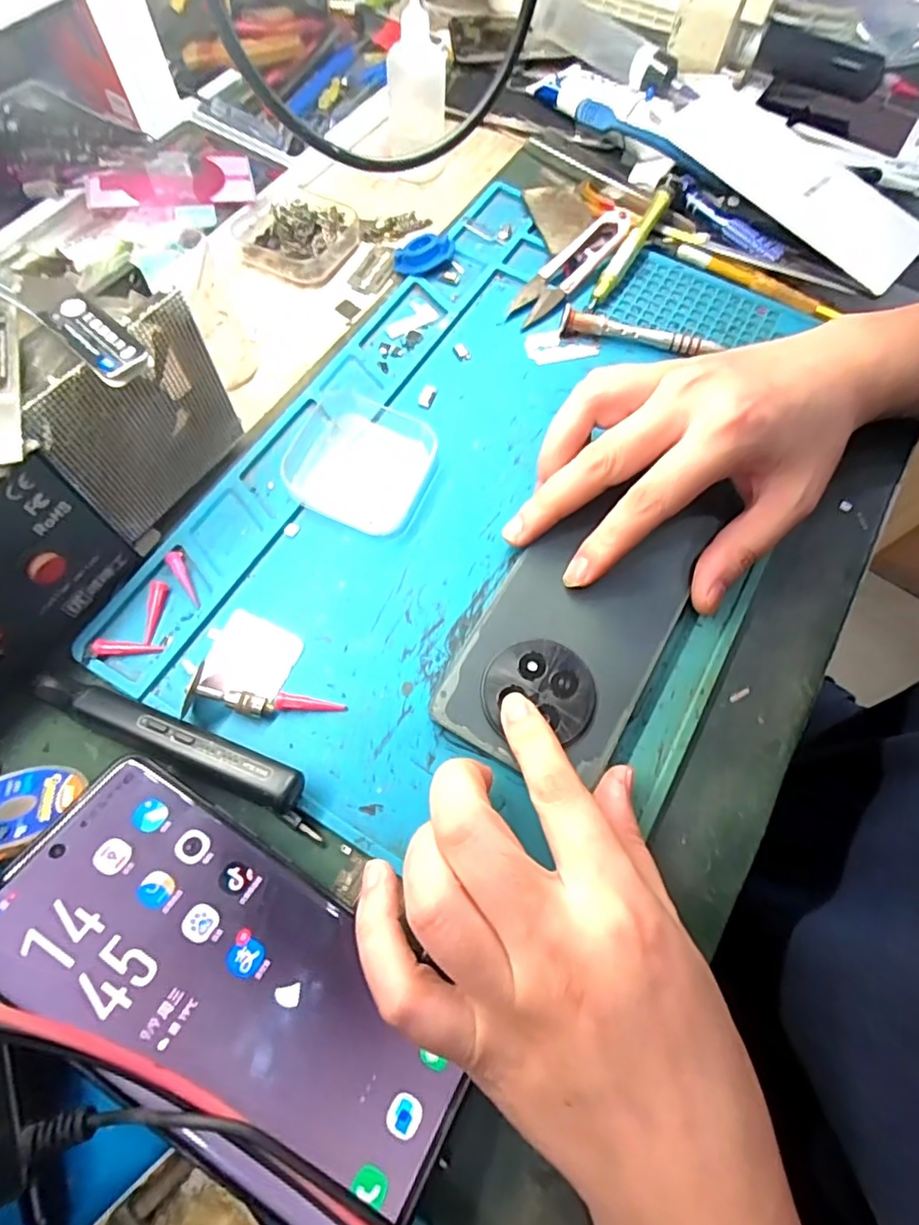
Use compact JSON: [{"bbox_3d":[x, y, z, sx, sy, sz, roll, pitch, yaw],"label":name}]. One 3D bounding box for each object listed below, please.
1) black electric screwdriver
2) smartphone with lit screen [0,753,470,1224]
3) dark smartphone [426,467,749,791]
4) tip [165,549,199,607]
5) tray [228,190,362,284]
[{"bbox_3d":[-0.116,0.050,0.229,0.116,0.018,0.016,21,69,6],"label":"black electric screwdriver"},{"bbox_3d":[-0.074,0.121,0.188,0.162,0.004,0.075,34,57,4],"label":"smartphone with lit screen"},{"bbox_3d":[0.059,-0.005,0.258,0.076,0.008,0.160,30,70,9],"label":"dark smartphone"},{"bbox_3d":[-0.125,-0.016,0.262,0.008,0.005,0.030,-31,73,-14],"label":"tip"},{"bbox_3d":[-0.101,-0.227,0.340,0.069,0.018,0.053,11,68,2],"label":"tray"}]

